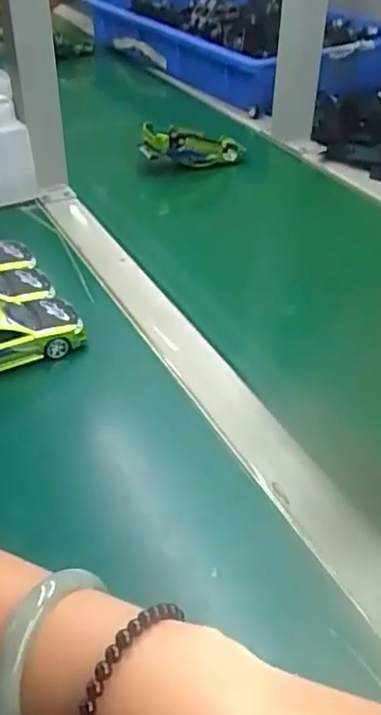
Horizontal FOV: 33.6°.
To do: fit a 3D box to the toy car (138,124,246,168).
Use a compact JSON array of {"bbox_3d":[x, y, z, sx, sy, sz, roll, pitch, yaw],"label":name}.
[{"bbox_3d":[0.005,-0.264,0.791,0.131,0.040,0.047,-7,40,-10],"label":"toy car"}]

